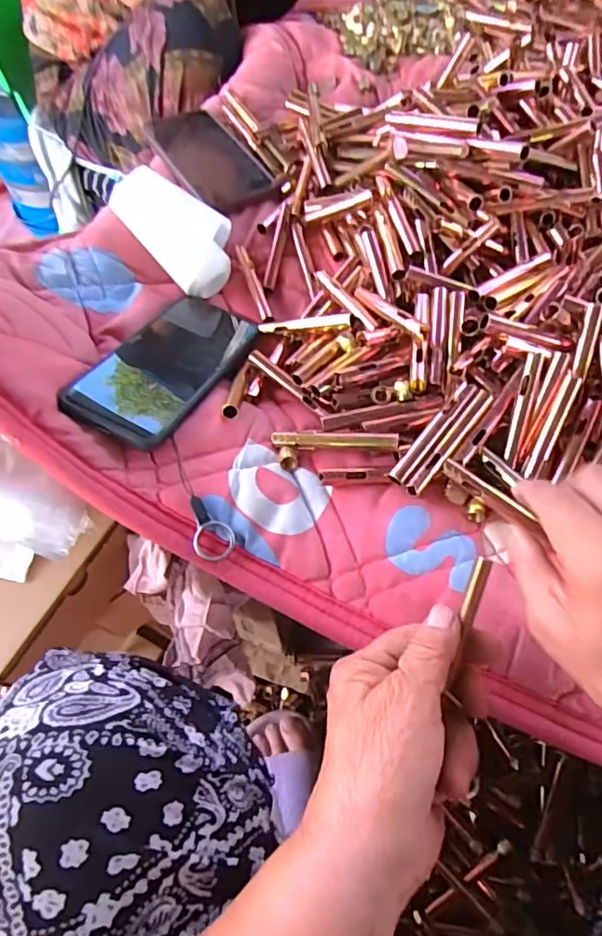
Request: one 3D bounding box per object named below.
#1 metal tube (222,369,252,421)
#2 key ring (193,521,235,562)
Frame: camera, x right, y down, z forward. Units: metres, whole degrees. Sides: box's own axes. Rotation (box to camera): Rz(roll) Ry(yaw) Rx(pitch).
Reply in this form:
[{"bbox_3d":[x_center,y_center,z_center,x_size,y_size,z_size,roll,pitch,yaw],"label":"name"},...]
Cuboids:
[{"bbox_3d":[-0.046,-0.055,0.386,0.011,0.011,0.065,3,35,5],"label":"metal tube"},{"bbox_3d":[-0.053,0.045,0.326,0.025,0.004,0.025,3,74,-9],"label":"key ring"}]

